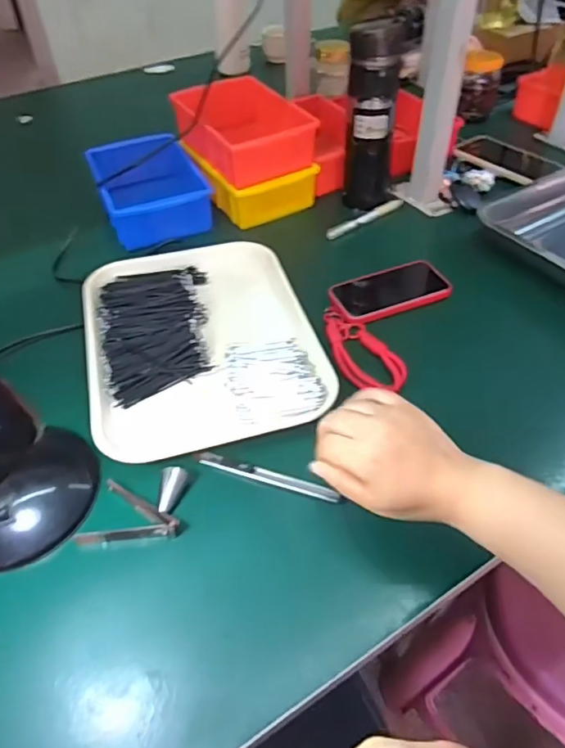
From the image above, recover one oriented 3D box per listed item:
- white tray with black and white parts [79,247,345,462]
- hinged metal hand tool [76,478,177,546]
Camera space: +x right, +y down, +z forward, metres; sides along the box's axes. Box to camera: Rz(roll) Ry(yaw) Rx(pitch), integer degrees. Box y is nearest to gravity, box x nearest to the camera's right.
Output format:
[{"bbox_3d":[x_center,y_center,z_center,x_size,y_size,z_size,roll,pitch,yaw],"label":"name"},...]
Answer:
[{"bbox_3d":[-0.090,-0.049,0.580,0.229,0.020,0.301,-12,48,-10],"label":"white tray with black and white parts"},{"bbox_3d":[-0.120,0.117,0.434,0.072,0.008,0.056,11,48,11],"label":"hinged metal hand tool"}]

